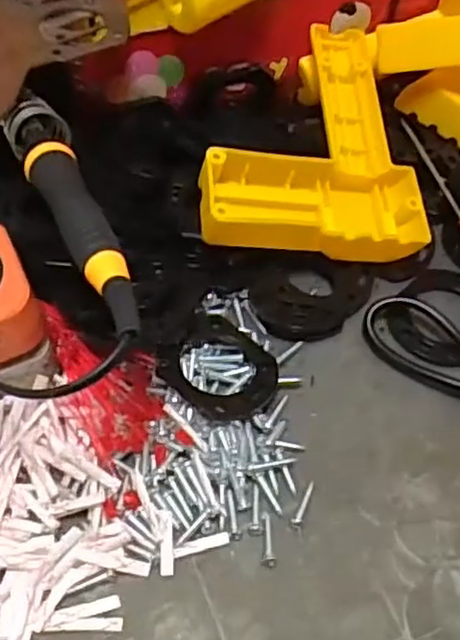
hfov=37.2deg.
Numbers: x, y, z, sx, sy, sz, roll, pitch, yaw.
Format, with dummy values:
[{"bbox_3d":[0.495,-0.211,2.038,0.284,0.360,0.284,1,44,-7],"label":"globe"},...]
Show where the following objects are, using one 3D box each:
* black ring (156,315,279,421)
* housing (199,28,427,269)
[{"bbox_3d":[-0.004,0.024,0.329,0.053,0.010,0.051,9,50,-11],"label":"black ring"},{"bbox_3d":[0.046,-0.103,0.374,0.113,0.031,0.142,3,57,1],"label":"housing"}]

